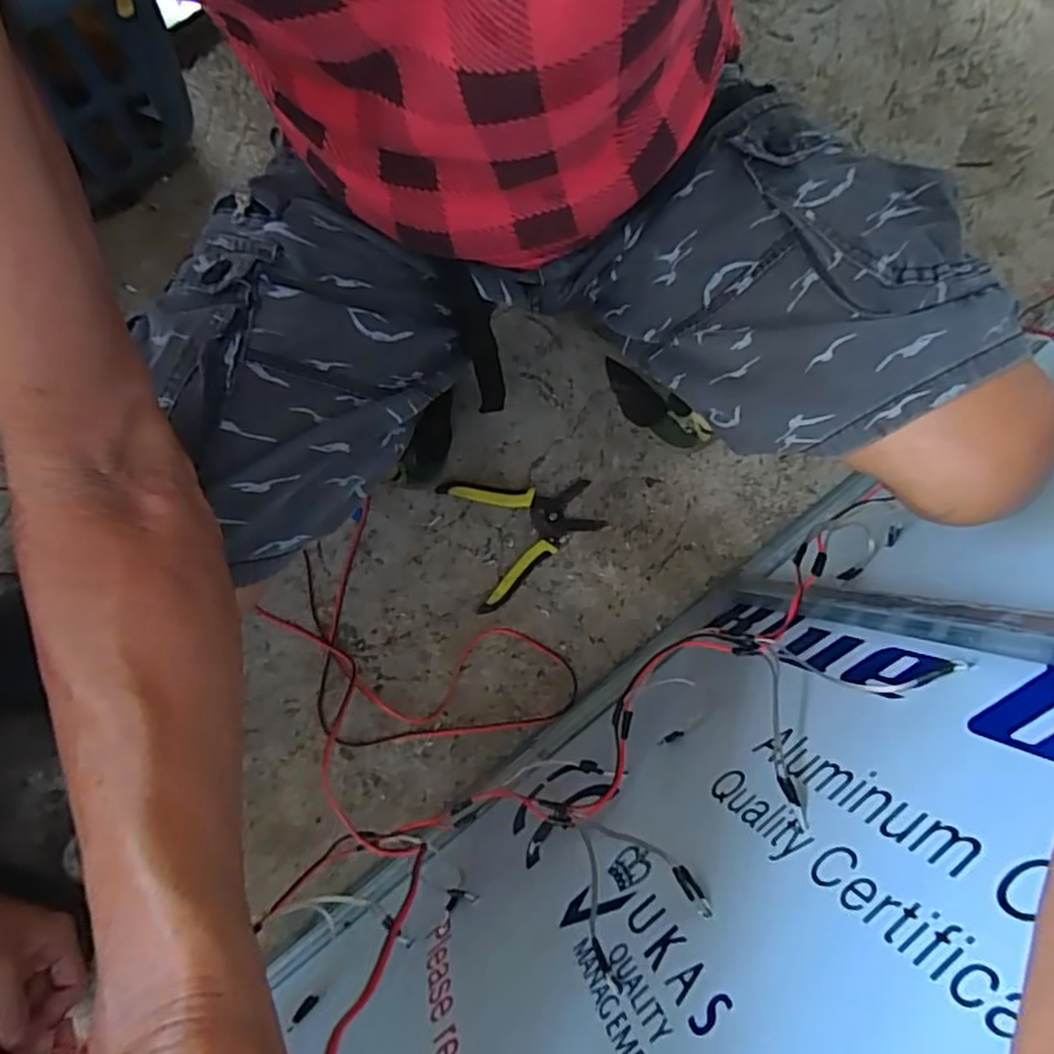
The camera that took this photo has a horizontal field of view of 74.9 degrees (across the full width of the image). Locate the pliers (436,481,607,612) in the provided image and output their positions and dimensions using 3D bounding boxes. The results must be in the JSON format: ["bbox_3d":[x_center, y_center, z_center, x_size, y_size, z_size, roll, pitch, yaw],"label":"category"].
[{"bbox_3d":[-0.001,-0.004,0.709,0.146,0.011,0.138,-21,78,-5],"label":"pliers"}]

